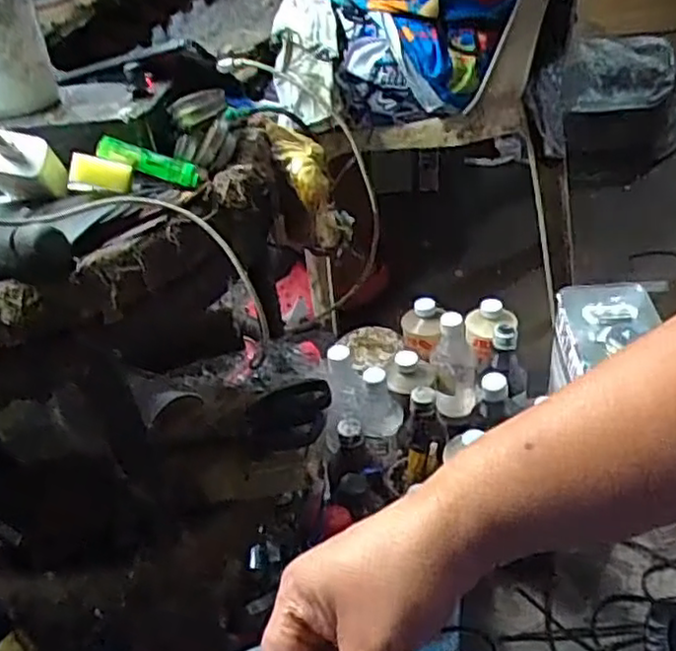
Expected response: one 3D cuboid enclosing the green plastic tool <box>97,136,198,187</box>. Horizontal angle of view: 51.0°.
[{"bbox_3d":[-0.140,-0.120,0.521,0.073,0.014,0.017,17,37,-13],"label":"green plastic tool"}]

